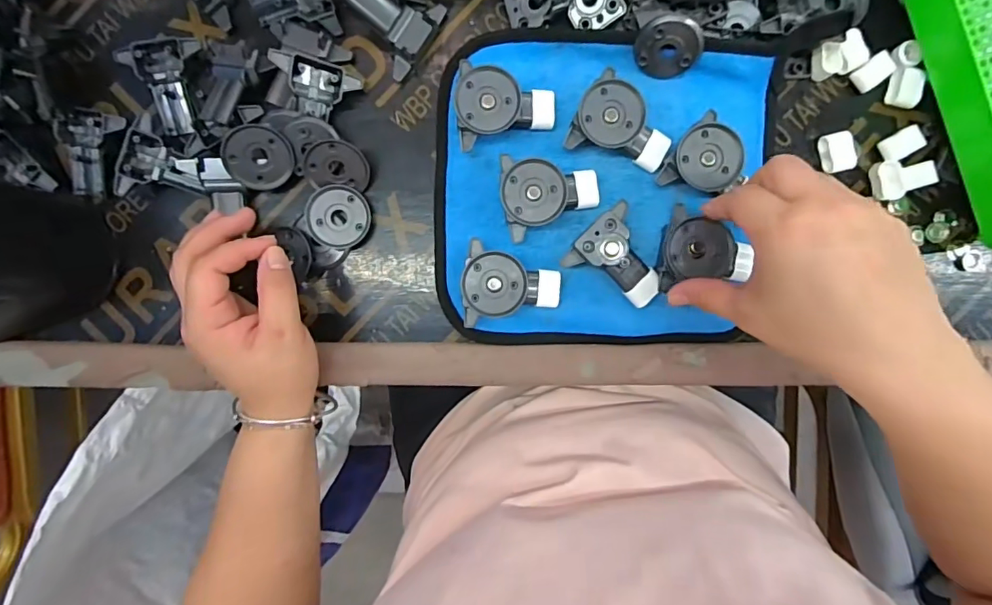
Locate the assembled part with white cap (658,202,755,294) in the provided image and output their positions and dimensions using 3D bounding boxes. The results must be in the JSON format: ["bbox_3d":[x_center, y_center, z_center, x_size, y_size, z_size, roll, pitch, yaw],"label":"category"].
[{"bbox_3d":[0.135,-0.034,0.321,0.049,0.018,0.053,4,94,0],"label":"assembled part with white cap"}]

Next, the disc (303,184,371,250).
[{"bbox_3d":[-0.111,-0.060,0.345,0.042,0.009,0.042,-2,99,-12],"label":"disc"}]

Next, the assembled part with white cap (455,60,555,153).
[{"bbox_3d":[0.007,-0.132,0.329,0.064,0.027,0.054,-5,93,1],"label":"assembled part with white cap"}]

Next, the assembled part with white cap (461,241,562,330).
[{"bbox_3d":[0.011,-0.014,0.334,0.065,0.029,0.052,-2,93,1],"label":"assembled part with white cap"}]

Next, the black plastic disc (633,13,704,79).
[{"bbox_3d":[0.111,-0.165,0.319,0.041,0.012,0.036,5,129,17],"label":"black plastic disc"}]

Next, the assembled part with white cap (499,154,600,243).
[{"bbox_3d":[0.037,-0.071,0.332,0.064,0.027,0.050,-7,93,2],"label":"assembled part with white cap"}]

